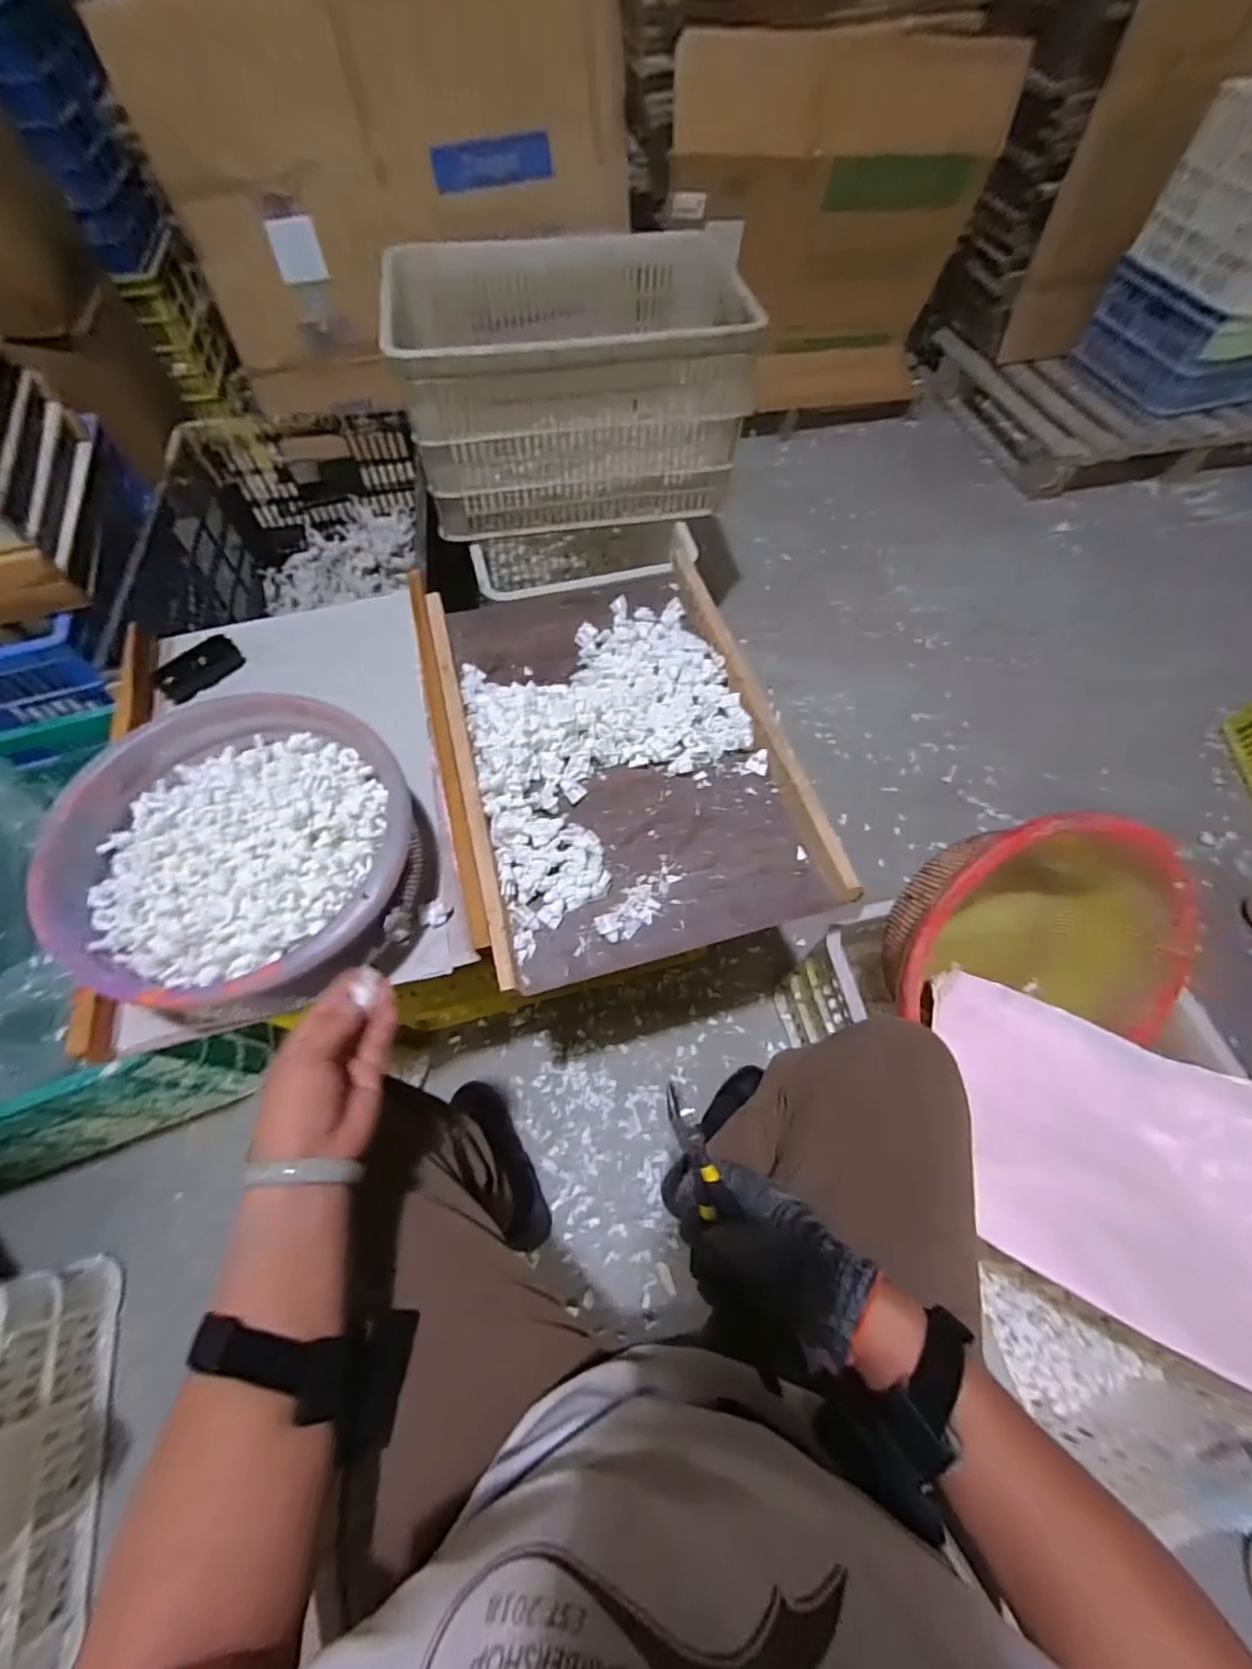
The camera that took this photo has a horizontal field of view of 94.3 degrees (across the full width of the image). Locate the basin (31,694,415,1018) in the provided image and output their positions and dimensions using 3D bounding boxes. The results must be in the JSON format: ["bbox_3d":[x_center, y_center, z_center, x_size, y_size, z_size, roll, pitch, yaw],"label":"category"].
[{"bbox_3d":[-0.391,0.023,0.624,0.345,0.132,0.321,6,62,4],"label":"basin"}]

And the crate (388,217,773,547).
[{"bbox_3d":[-0.101,-0.849,1.099,0.582,0.295,0.408,-10,62,-5],"label":"crate"}]

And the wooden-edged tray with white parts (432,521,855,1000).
[{"bbox_3d":[-0.011,-0.129,0.756,0.395,0.056,0.574,-14,63,-7],"label":"wooden-edged tray with white parts"}]

